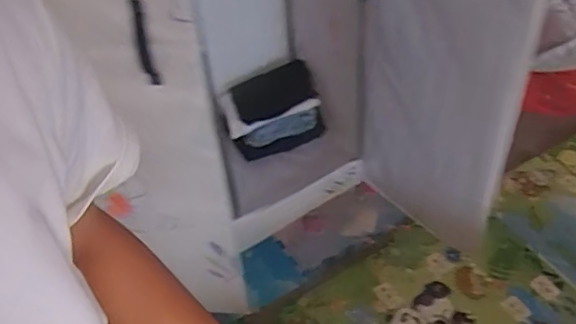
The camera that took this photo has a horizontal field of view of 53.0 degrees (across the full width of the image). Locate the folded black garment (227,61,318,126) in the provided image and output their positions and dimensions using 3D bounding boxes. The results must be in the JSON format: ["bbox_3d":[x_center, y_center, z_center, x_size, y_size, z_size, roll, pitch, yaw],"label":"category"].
[{"bbox_3d":[-0.052,-0.222,1.851,0.259,0.053,0.166,-19,75,-6],"label":"folded black garment"}]

